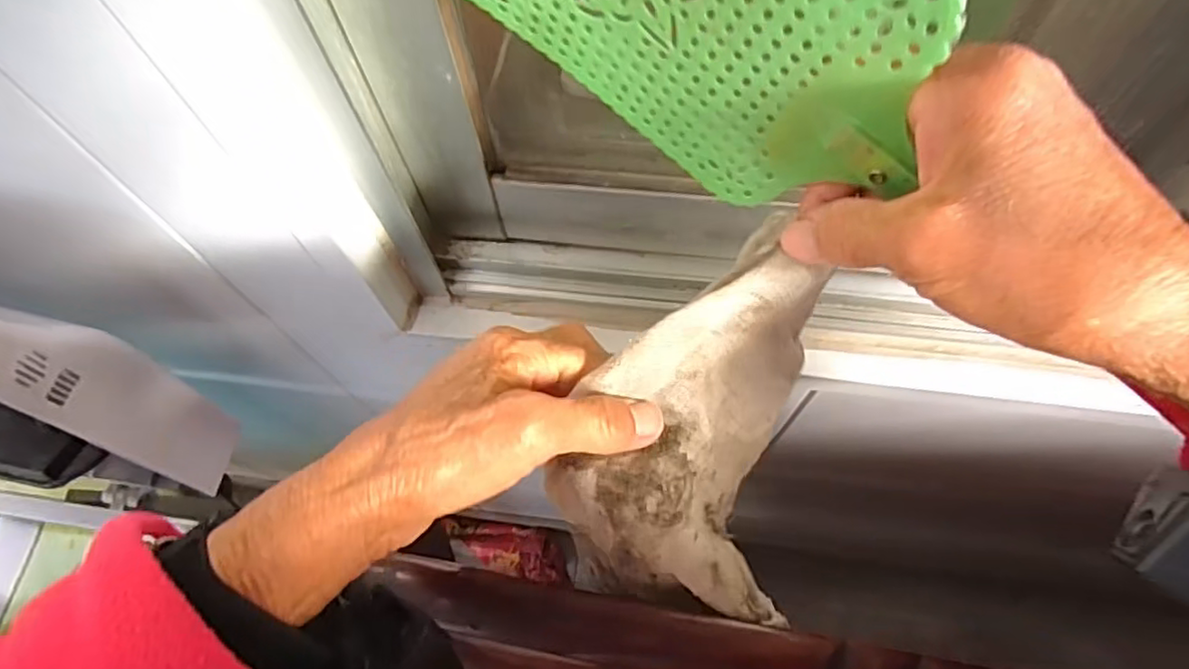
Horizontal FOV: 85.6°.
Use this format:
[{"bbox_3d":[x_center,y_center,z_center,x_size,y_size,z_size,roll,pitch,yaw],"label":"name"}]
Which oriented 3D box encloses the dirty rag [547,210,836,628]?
[{"bbox_3d":[0.035,0.038,0.258,0.088,0.094,0.123,8,66,6],"label":"dirty rag"}]

